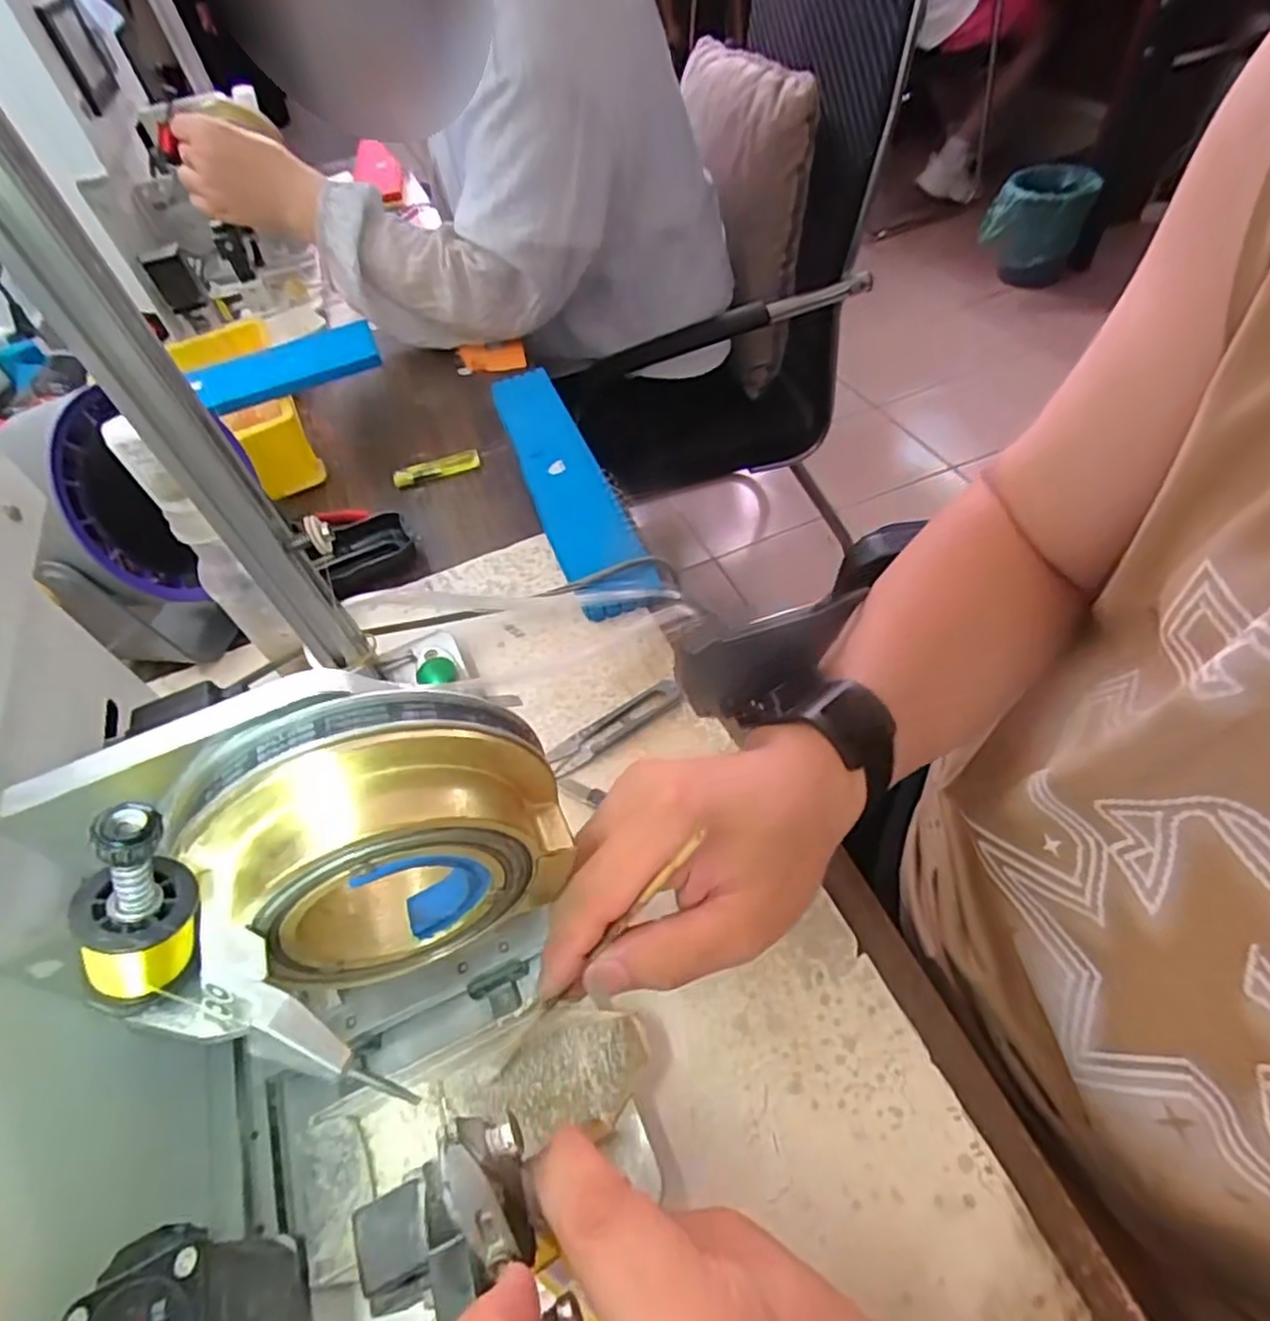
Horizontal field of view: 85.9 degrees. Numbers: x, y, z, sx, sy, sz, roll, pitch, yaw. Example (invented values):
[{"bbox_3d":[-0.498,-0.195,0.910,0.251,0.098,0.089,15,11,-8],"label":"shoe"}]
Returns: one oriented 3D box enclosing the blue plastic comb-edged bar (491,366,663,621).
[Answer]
[{"bbox_3d":[-0.062,-0.160,0.586,0.063,0.022,0.340,-20,51,-8],"label":"blue plastic comb-edged bar"}]

